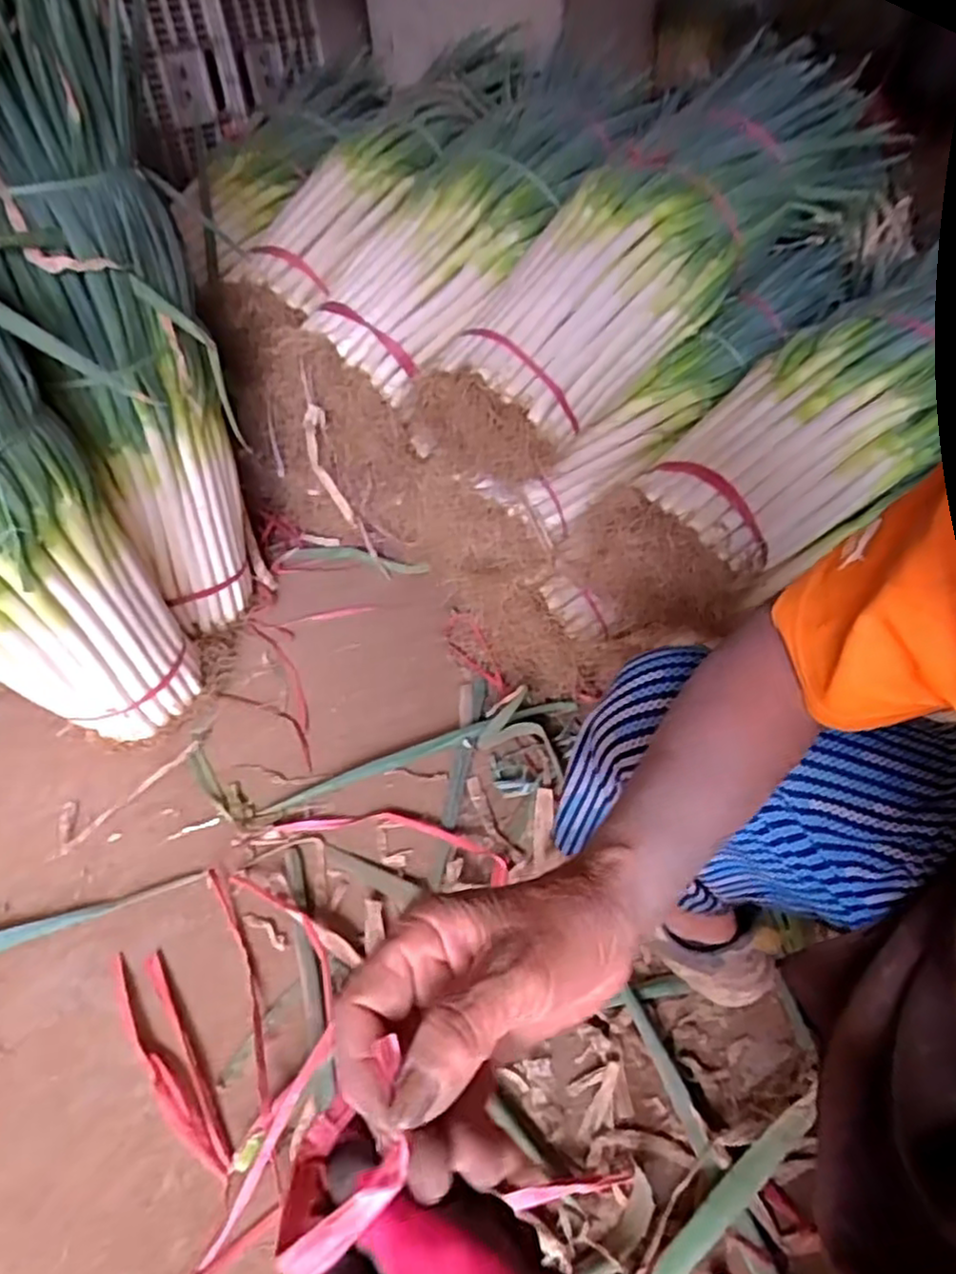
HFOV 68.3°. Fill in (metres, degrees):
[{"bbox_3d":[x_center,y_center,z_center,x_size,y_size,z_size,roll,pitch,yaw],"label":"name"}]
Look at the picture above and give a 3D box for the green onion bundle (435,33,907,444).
[{"bbox_3d":[0.284,-0.581,1.051,0.788,0.217,0.254,-44,52,-16],"label":"green onion bundle"}]

